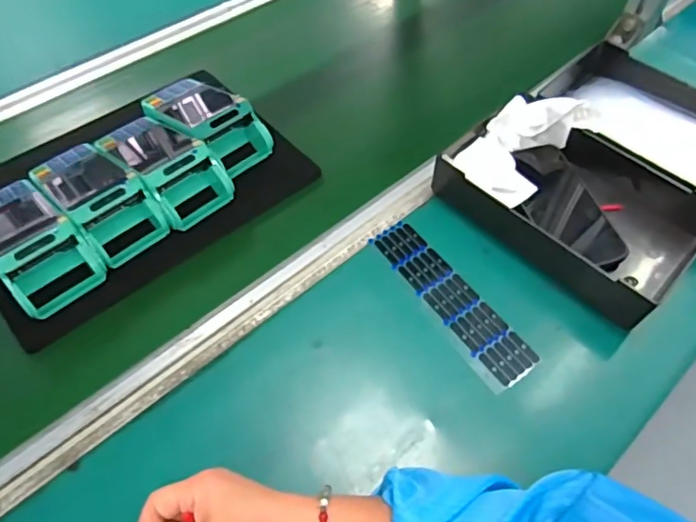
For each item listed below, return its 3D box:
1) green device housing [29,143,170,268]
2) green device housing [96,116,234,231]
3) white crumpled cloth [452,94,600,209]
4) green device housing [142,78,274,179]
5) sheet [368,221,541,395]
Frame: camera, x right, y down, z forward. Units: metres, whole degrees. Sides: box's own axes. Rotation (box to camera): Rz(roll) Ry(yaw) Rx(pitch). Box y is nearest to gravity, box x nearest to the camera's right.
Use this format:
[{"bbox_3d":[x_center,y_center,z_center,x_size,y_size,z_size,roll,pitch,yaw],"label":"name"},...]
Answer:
[{"bbox_3d":[-0.264,-0.069,0.559,0.075,0.068,0.165,-35,64,-23],"label":"green device housing"},{"bbox_3d":[-0.204,-0.109,0.588,0.076,0.071,0.165,-37,65,-24],"label":"green device housing"},{"bbox_3d":[0.197,-0.129,0.599,0.084,0.067,0.149,39,63,22],"label":"white crumpled cloth"},{"bbox_3d":[-0.169,-0.175,0.625,0.084,0.053,0.168,-38,65,-24],"label":"green device housing"},{"bbox_3d":[0.098,0.036,0.527,0.053,0.005,0.198,-28,62,-19],"label":"sheet"}]

